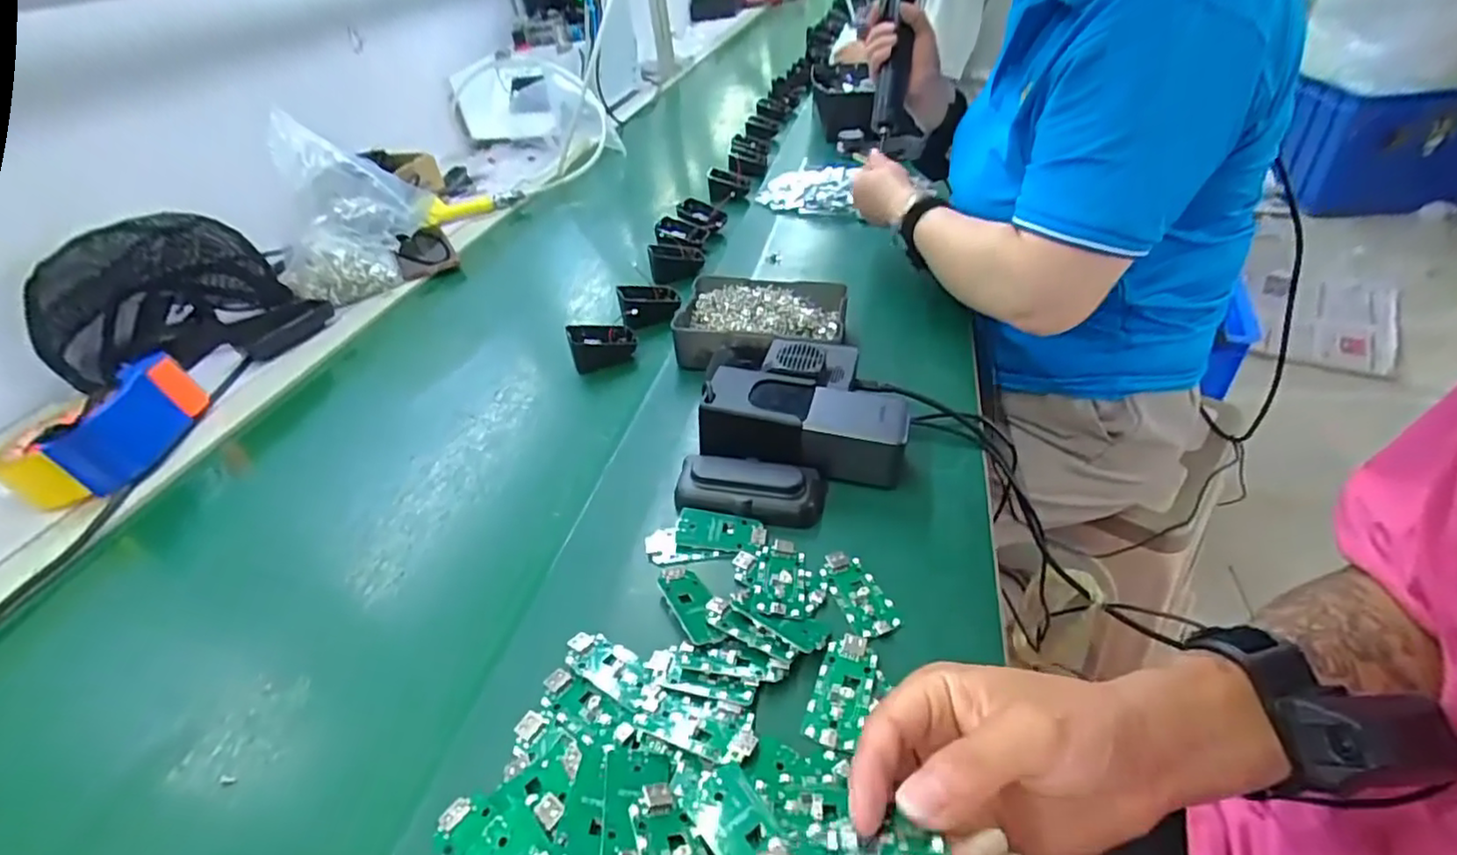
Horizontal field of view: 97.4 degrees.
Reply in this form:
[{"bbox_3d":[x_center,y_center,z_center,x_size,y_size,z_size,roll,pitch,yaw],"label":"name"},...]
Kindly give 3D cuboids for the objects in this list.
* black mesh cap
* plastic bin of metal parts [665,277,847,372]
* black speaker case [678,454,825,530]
[{"bbox_3d":[-0.624,-0.157,0.741,0.250,0.144,0.177,-19,40,-13],"label":"black mesh cap"},{"bbox_3d":[0.034,-0.107,0.634,0.158,0.038,0.127,2,39,12],"label":"plastic bin of metal parts"},{"bbox_3d":[0.016,0.044,0.475,0.107,0.026,0.046,1,39,11],"label":"black speaker case"}]

